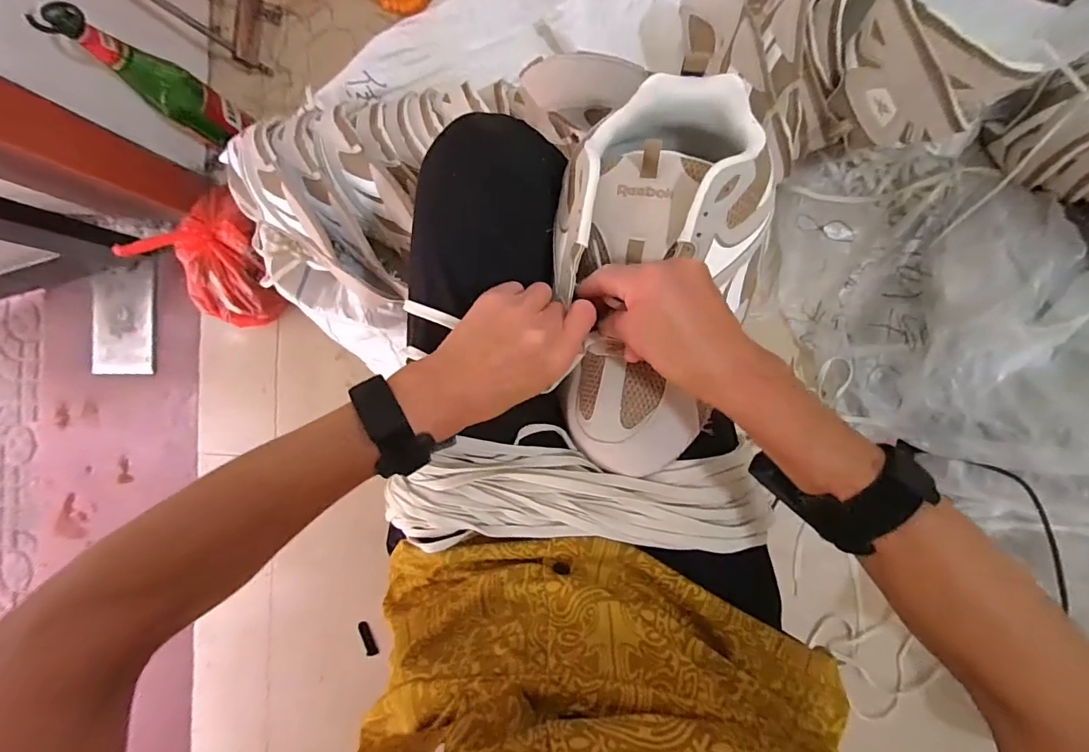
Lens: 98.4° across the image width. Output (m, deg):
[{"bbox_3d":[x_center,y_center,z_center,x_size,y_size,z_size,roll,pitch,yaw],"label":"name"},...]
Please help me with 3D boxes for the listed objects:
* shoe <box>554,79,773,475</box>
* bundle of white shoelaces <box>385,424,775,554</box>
[{"bbox_3d":[0.076,-0.065,0.336,0.145,0.094,0.260,10,95,9],"label":"shoe"},{"bbox_3d":[0.019,0.085,0.348,0.282,0.036,0.084,-1,89,9],"label":"bundle of white shoelaces"}]

